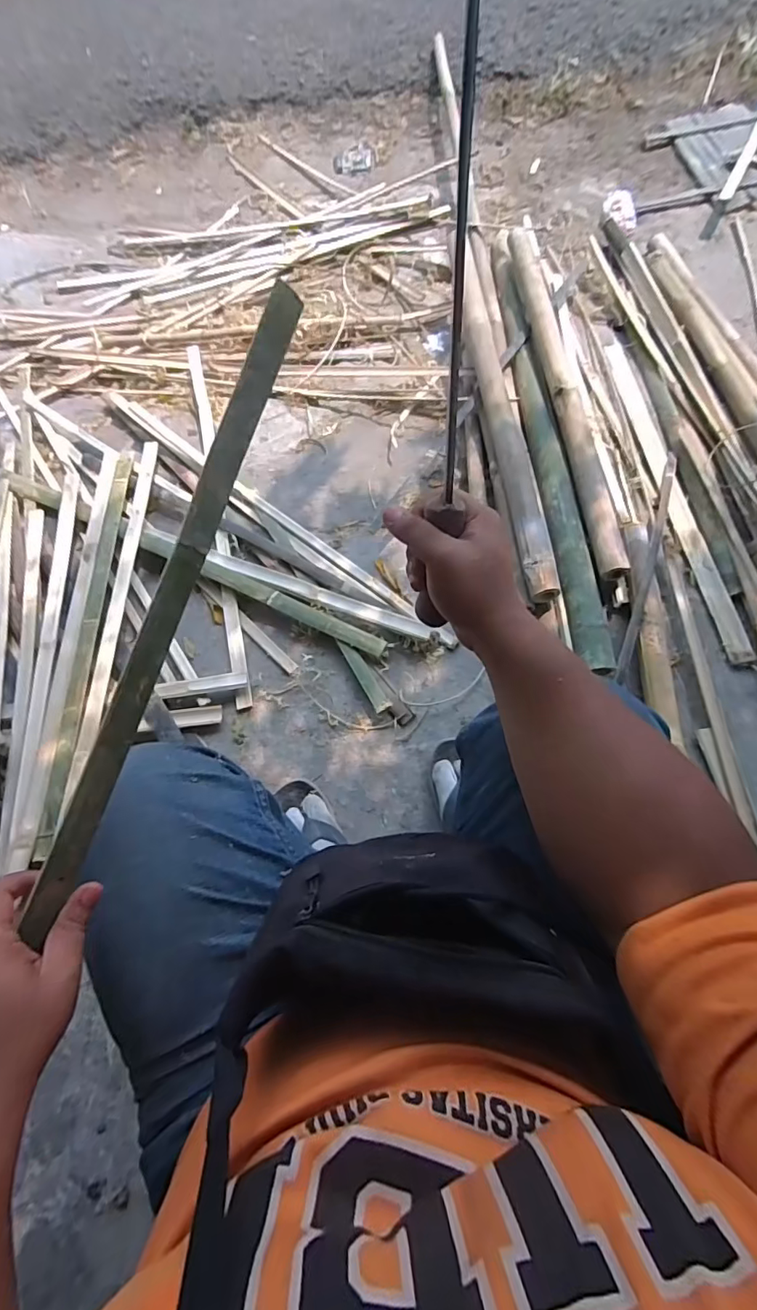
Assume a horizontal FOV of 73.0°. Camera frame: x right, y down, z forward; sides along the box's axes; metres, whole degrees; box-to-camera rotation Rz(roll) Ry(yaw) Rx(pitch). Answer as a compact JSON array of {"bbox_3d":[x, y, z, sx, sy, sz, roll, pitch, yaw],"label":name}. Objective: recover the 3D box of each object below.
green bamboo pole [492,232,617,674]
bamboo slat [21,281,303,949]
[{"bbox_3d":[0.325,-0.483,1.030,0.080,0.063,1.095,-4,64,2],"label":"green bamboo pole"},{"bbox_3d":[-0.153,-0.048,0.386,0.008,0.027,0.502,11,80,50],"label":"bamboo slat"}]

